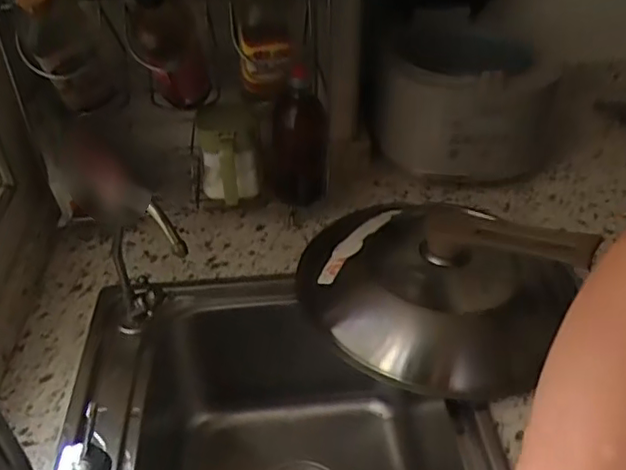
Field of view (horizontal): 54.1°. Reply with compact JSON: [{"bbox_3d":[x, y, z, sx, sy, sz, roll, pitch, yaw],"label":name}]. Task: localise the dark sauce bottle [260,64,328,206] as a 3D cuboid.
[{"bbox_3d":[-0.026,-0.119,0.787,0.080,0.196,0.091,-2,36,-3],"label":"dark sauce bottle"}]

